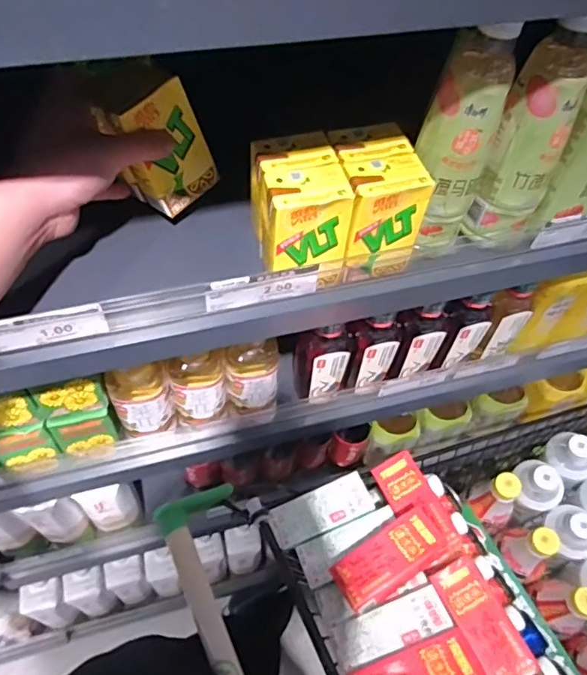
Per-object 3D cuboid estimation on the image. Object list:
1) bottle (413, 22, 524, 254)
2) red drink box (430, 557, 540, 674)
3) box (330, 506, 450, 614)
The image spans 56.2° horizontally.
[{"bbox_3d":[0.136,-0.163,0.456,0.058,0.181,0.076,24,58,12],"label":"bottle"},{"bbox_3d":[0.208,0.316,0.612,0.062,0.029,0.127,-24,61,-18],"label":"red drink box"},{"bbox_3d":[0.112,0.248,0.628,0.134,0.040,0.066,-26,62,-19],"label":"box"}]

